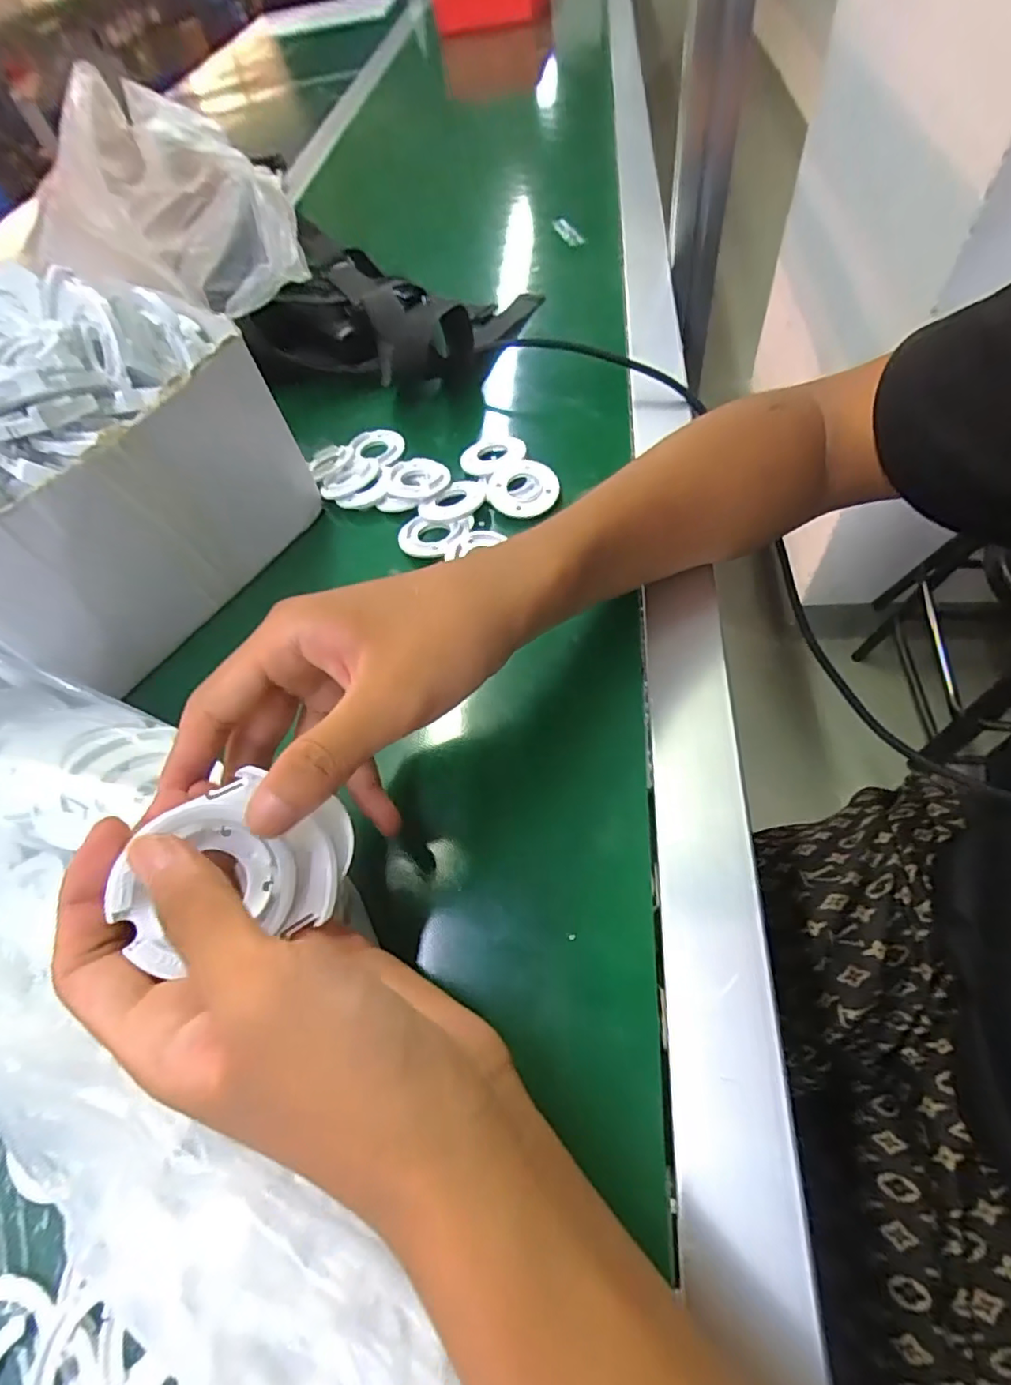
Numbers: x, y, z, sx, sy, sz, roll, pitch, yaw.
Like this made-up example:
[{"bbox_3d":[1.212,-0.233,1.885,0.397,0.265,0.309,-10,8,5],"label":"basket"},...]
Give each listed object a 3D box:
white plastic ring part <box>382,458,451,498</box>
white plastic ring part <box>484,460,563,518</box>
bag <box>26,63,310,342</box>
[{"bbox_3d":[-0.059,-0.143,0.380,0.042,0.008,0.041,-9,57,4],"label":"white plastic ring part"},{"bbox_3d":[0.011,-0.130,0.366,0.045,0.013,0.045,-4,57,7],"label":"white plastic ring part"},{"bbox_3d":[-0.232,-0.315,0.382,0.146,0.107,0.119,-34,59,-12],"label":"bag"}]

